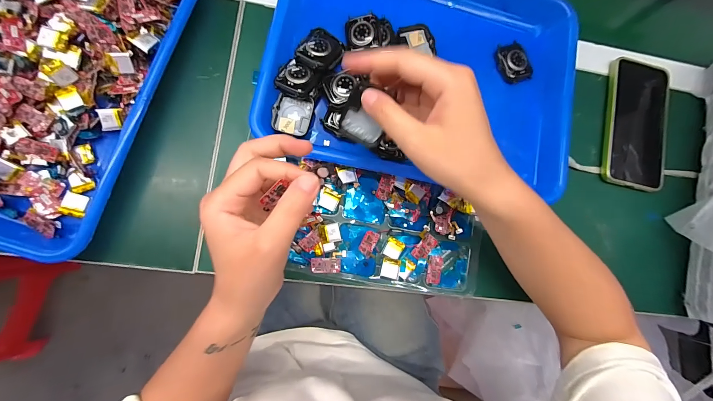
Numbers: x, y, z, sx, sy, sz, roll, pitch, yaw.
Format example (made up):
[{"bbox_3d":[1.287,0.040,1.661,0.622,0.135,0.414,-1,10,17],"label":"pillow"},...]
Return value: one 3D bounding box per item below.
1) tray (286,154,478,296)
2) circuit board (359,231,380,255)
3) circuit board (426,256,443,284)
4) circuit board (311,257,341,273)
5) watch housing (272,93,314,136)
[{"bbox_3d":[0.036,0.031,0.314,0.191,0.022,0.115,9,83,-7],"label":"tray"},{"bbox_3d":[0.013,0.044,0.314,0.015,0.004,0.024,25,80,-4],"label":"circuit board"},{"bbox_3d":[0.084,0.075,0.324,0.015,0.005,0.028,9,82,-6],"label":"circuit board"},{"bbox_3d":[-0.031,0.065,0.301,0.029,0.004,0.016,0,60,-8],"label":"circuit board"},{"bbox_3d":[-0.062,-0.084,0.294,0.036,0.013,0.037,9,82,-6],"label":"watch housing"}]

